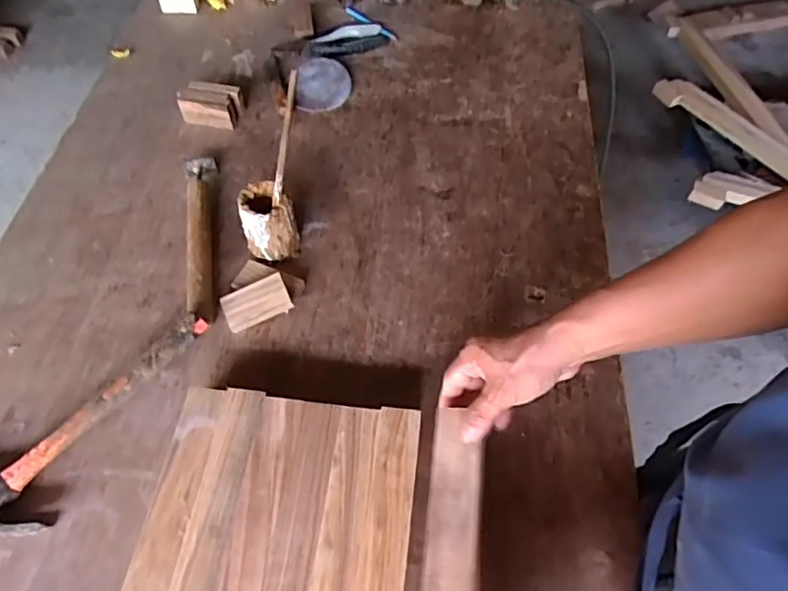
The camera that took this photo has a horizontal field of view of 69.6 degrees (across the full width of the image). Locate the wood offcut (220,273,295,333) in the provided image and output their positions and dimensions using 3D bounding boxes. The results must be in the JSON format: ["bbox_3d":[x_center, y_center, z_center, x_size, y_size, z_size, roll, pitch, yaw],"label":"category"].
[{"bbox_3d":[-0.169,0.008,0.696,0.082,0.014,0.049,-22,80,3],"label":"wood offcut"}]

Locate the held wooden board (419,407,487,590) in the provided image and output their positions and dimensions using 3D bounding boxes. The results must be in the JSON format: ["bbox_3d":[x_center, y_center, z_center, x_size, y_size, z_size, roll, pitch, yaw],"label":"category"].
[{"bbox_3d":[0.052,0.220,0.501,0.050,0.022,0.242,6,60,4],"label":"held wooden board"}]

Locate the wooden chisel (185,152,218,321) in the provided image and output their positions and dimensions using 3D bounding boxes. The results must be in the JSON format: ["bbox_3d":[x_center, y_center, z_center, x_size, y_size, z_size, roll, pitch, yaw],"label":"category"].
[{"bbox_3d":[-0.258,-0.083,0.753,0.041,0.039,0.278,-8,59,-6],"label":"wooden chisel"}]

